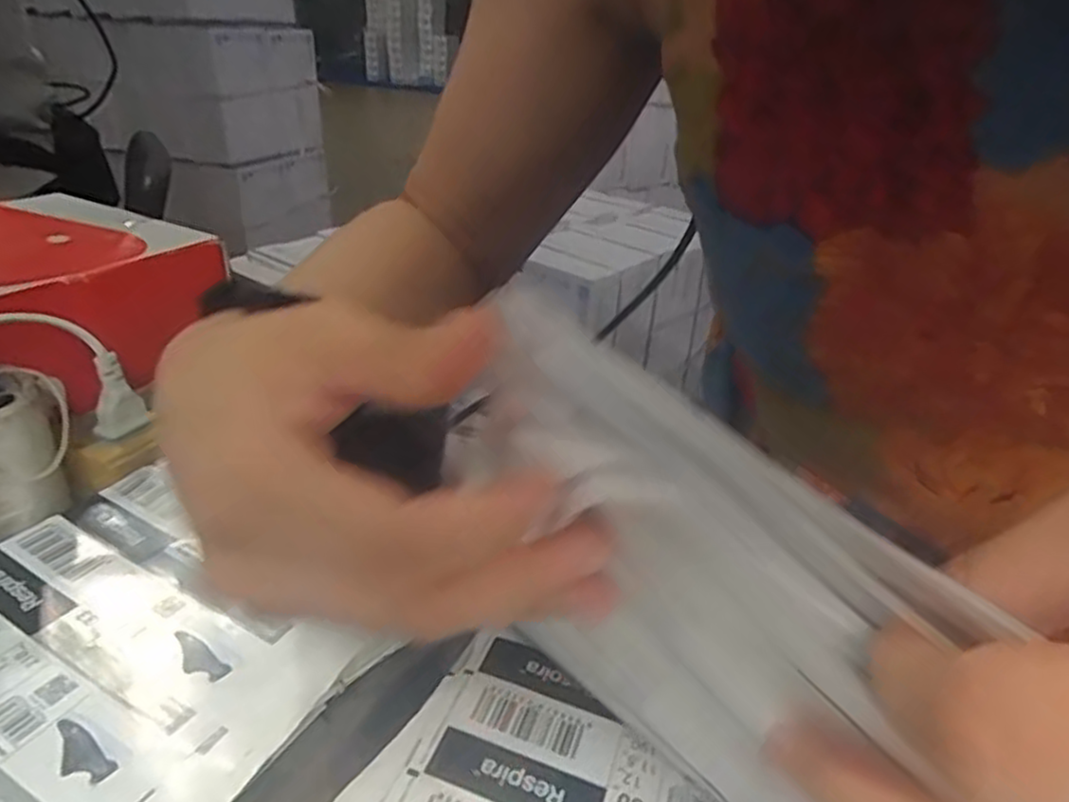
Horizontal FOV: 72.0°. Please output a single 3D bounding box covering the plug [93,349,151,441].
[{"bbox_3d":[-0.198,-0.002,0.347,0.021,0.041,0.014,-22,37,-38],"label":"plug"}]

